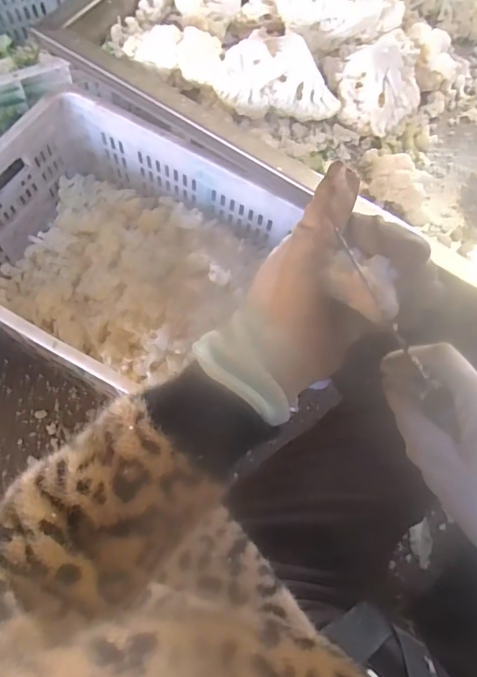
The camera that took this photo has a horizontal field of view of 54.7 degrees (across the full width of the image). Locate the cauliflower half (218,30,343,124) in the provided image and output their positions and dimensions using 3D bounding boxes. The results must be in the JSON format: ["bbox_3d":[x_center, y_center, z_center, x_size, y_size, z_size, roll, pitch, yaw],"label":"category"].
[{"bbox_3d":[0.042,-0.277,0.488,0.131,0.061,0.058,-2,69,-6],"label":"cauliflower half"}]

